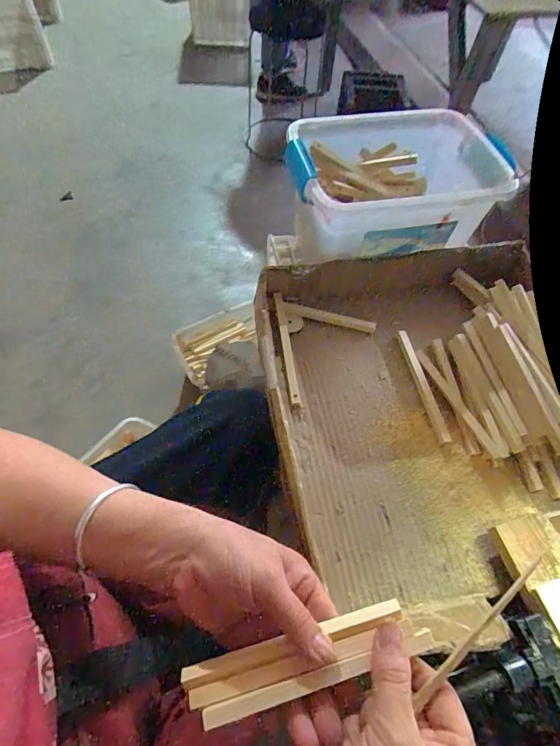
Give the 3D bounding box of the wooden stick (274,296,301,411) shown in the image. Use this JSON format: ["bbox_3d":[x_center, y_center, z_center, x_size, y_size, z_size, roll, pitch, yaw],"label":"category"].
[{"bbox_3d":[0.008,-0.035,0.511,0.012,0.013,0.170,-5,61,-7],"label":"wooden stick"}]

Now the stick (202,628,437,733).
[{"bbox_3d":[0.027,0.202,0.261,0.158,0.007,0.011,-16,62,-5],"label":"stick"}]

